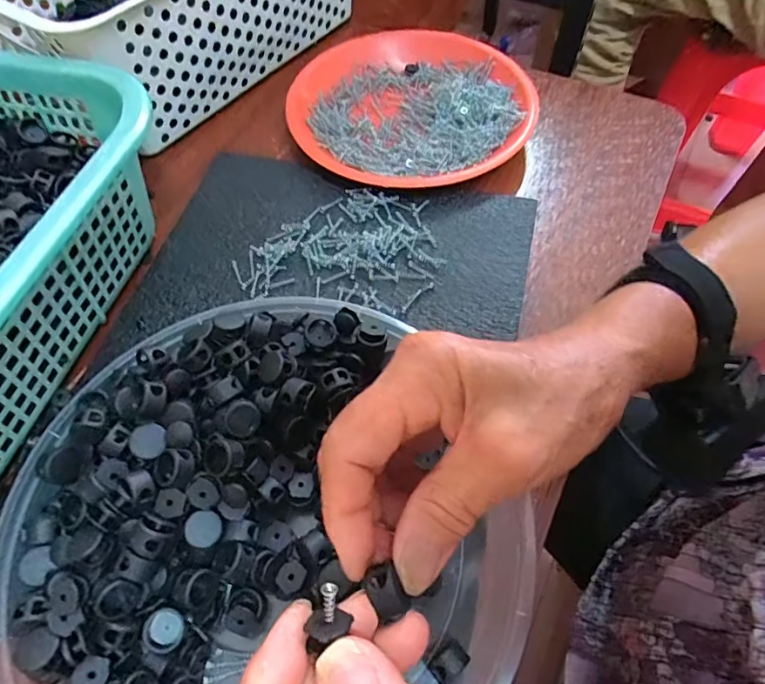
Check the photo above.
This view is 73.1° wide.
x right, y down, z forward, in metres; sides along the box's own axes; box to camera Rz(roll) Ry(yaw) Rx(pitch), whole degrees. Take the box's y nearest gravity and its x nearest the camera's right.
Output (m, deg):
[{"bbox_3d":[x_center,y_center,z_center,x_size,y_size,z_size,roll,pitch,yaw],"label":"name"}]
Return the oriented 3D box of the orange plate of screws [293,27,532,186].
[{"bbox_3d":[0.023,-0.188,0.415,0.185,0.027,0.174,0,60,0],"label":"orange plate of screws"}]

